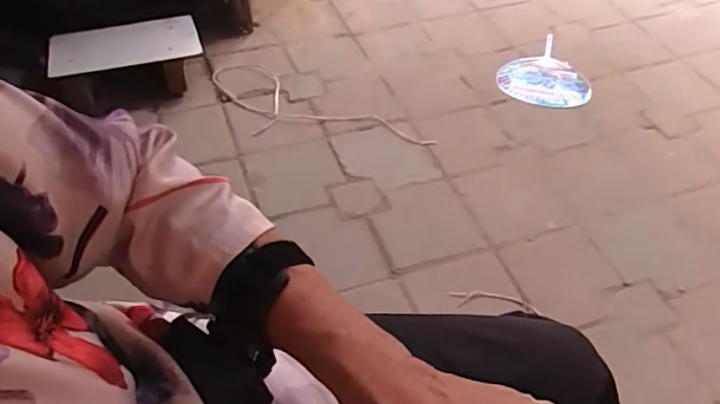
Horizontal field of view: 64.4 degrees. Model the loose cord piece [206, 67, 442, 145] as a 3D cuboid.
[{"bbox_3d":[-0.140,-0.209,1.369,0.603,0.015,0.218,30,54,21],"label":"loose cord piece"}]

